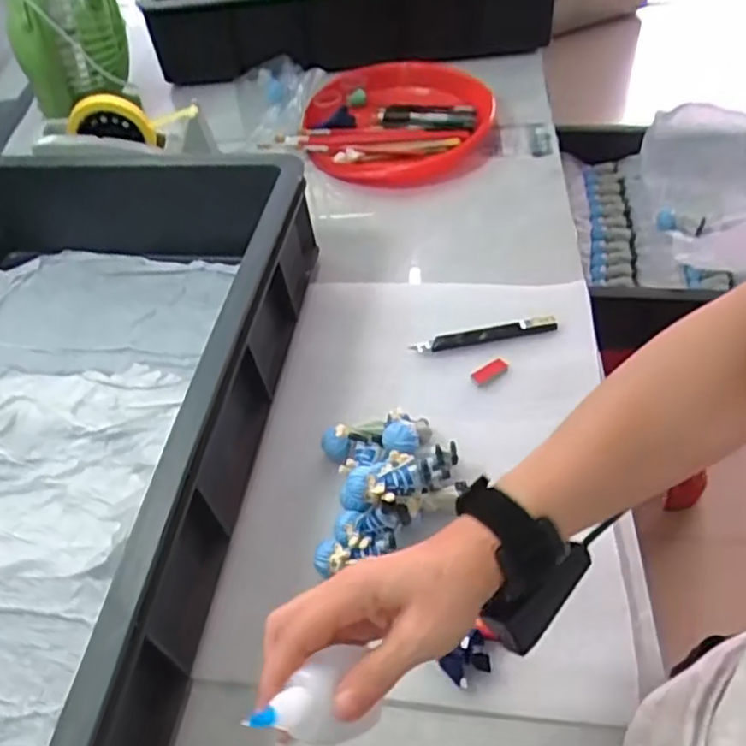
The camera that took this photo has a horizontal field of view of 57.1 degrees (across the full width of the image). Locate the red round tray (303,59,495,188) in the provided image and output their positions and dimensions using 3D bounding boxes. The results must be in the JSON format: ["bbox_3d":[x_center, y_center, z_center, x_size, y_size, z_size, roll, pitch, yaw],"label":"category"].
[{"bbox_3d":[0.024,-0.338,0.916,0.248,0.063,0.270,-3,50,4],"label":"red round tray"}]

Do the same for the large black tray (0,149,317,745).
[{"bbox_3d":[-0.306,0.035,0.573,0.407,0.116,0.584,4,50,9],"label":"large black tray"}]

